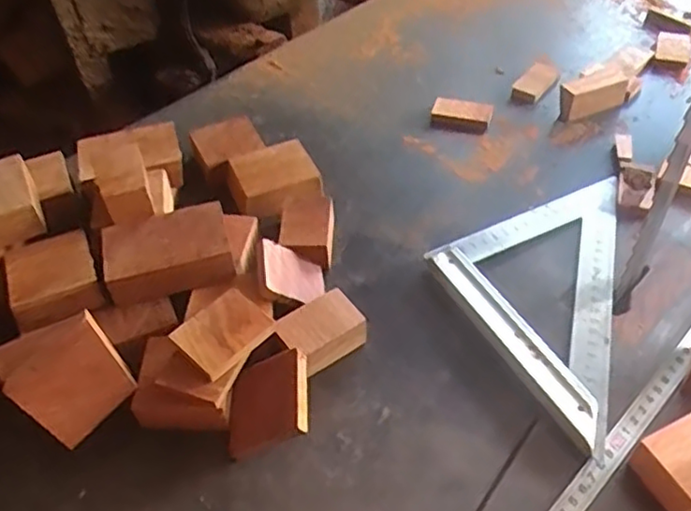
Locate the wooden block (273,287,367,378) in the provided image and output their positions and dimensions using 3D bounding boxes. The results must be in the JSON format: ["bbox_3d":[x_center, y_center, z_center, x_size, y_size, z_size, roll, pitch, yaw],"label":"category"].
[{"bbox_3d":[-0.017,0.052,0.453,0.055,0.035,0.037,-31,53,-23],"label":"wooden block"}]

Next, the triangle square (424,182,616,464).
[{"bbox_3d":[0.130,0.019,0.485,0.146,0.016,0.240,12,50,14],"label":"triangle square"}]

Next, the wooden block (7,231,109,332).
[{"bbox_3d":[-0.201,0.014,0.460,0.056,0.033,0.063,-18,49,-12],"label":"wooden block"}]

